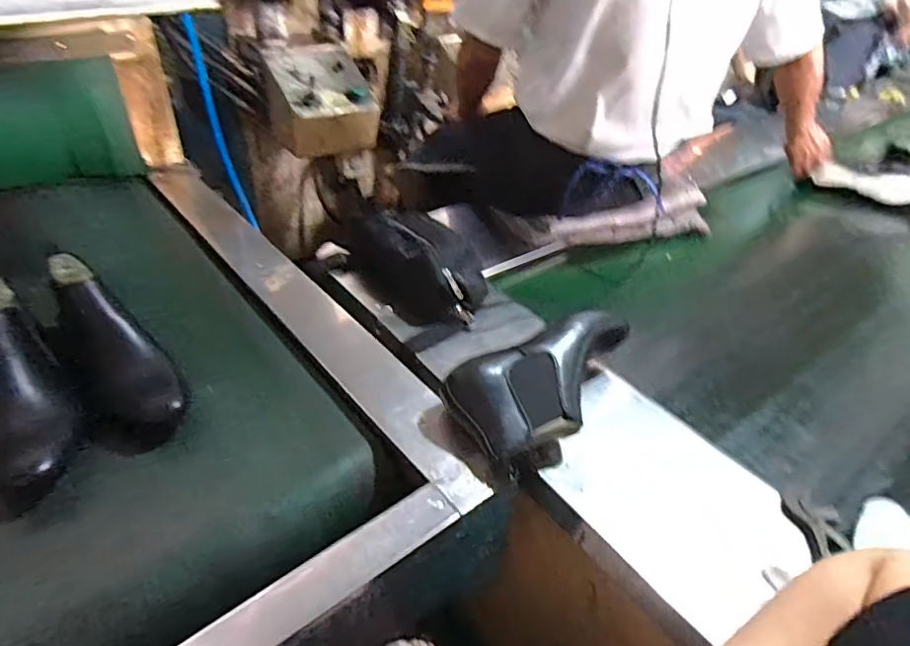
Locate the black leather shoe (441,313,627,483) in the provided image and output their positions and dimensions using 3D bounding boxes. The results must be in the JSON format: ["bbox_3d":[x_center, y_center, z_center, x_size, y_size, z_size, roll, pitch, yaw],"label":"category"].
[{"bbox_3d":[0.124,0.065,0.661,0.277,0.071,0.123,-21,45,-33],"label":"black leather shoe"}]

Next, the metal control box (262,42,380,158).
[{"bbox_3d":[-0.352,-0.585,1.471,0.249,0.207,0.207,-22,45,-33],"label":"metal control box"}]

